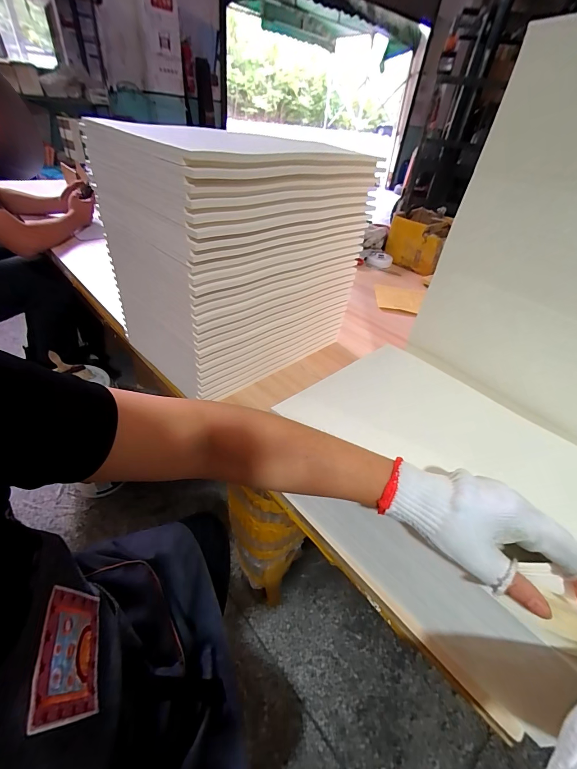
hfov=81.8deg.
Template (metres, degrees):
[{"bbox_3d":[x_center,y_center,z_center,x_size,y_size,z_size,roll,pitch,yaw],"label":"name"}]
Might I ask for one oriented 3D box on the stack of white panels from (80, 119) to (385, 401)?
[{"bbox_3d":[-0.093,-0.234,0.614,0.290,0.353,0.368,33,46,27],"label":"stack of white panels"}]

